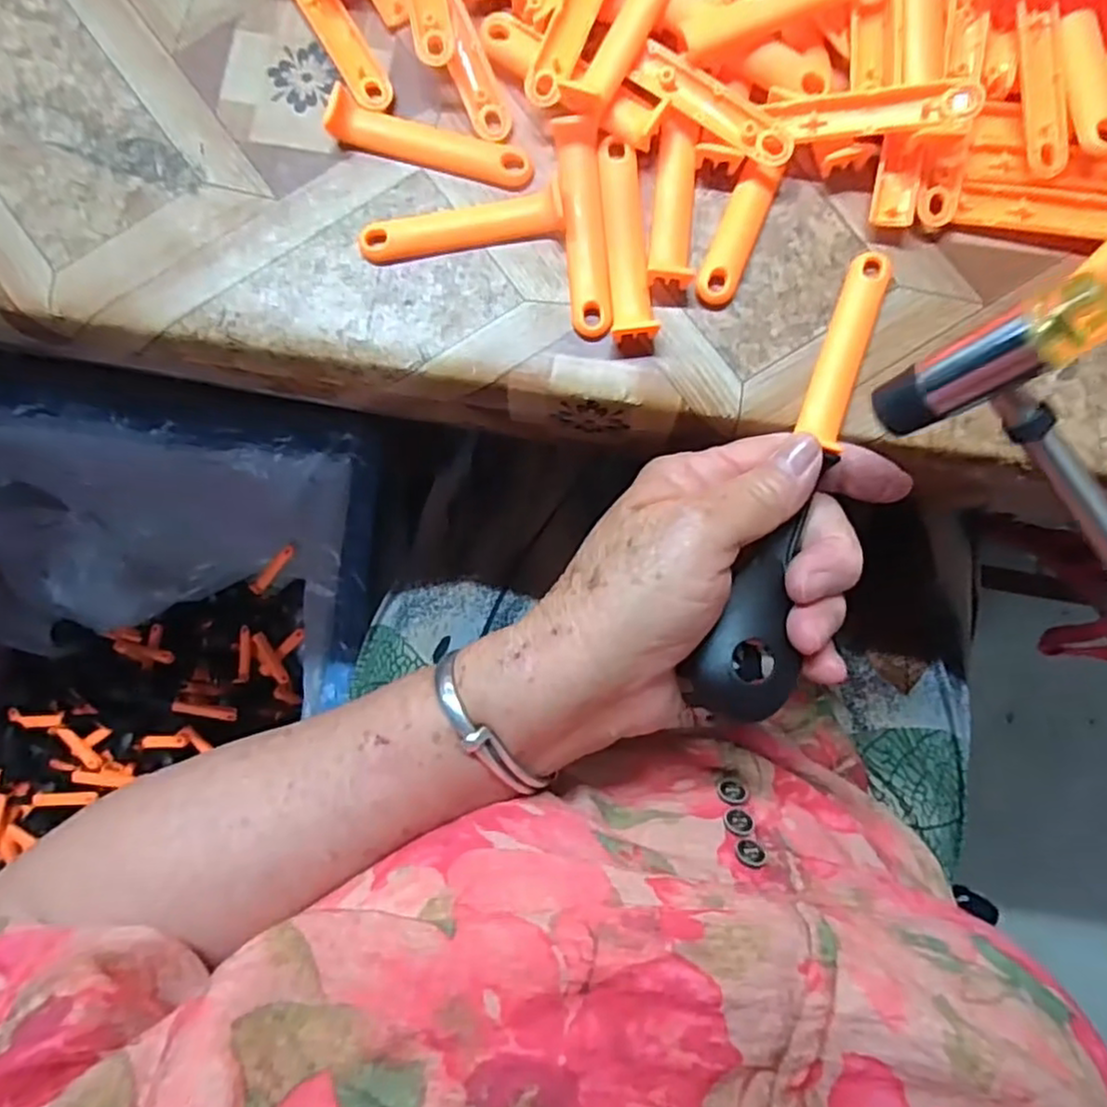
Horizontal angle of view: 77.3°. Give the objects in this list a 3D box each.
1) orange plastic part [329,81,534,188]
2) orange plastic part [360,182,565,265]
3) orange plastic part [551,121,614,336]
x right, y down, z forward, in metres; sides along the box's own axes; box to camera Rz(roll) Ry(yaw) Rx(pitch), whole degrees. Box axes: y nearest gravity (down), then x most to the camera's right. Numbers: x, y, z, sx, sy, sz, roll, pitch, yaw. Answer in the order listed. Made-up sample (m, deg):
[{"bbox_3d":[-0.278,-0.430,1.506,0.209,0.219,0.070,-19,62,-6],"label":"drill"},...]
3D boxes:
[{"bbox_3d":[-0.045,-0.152,0.256,0.075,0.010,0.016,16,90,3],"label":"orange plastic part"},{"bbox_3d":[-0.034,-0.119,0.252,0.075,0.011,0.014,-7,89,3],"label":"orange plastic part"},{"bbox_3d":[0.011,-0.118,0.251,0.015,0.007,0.077,-6,89,3],"label":"orange plastic part"}]

